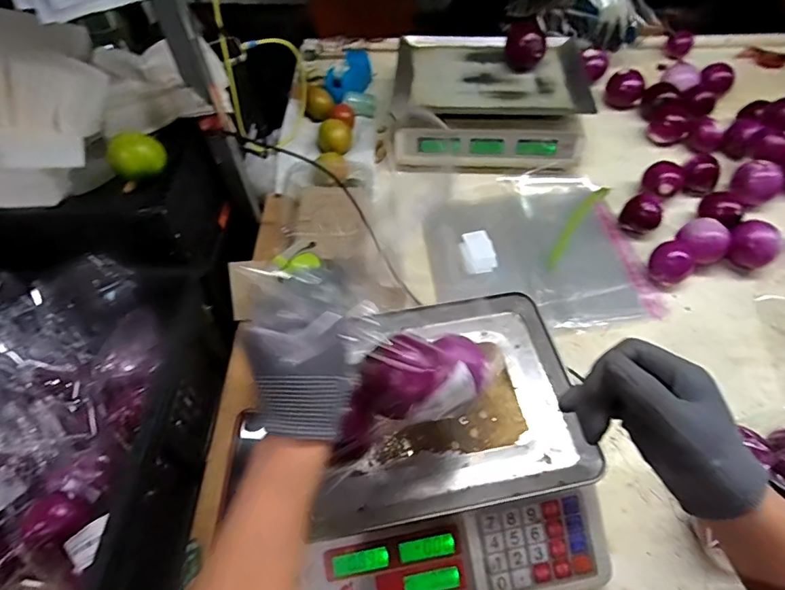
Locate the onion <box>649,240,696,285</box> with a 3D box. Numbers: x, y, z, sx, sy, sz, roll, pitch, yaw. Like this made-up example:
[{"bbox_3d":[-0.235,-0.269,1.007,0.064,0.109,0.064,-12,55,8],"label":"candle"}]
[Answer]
[{"bbox_3d":[0.428,-0.047,0.745,0.061,0.048,0.052,37,64,25],"label":"onion"}]

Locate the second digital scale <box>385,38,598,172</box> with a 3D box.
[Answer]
[{"bbox_3d":[0.181,-0.376,0.946,0.356,0.113,0.276,-1,54,2],"label":"second digital scale"}]

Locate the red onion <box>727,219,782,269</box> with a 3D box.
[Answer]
[{"bbox_3d":[0.556,-0.075,0.748,0.057,0.060,0.069,-32,59,-19],"label":"red onion"}]

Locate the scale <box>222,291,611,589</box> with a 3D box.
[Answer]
[{"bbox_3d":[0.041,0.168,0.530,0.329,0.099,0.312,-12,55,-6],"label":"scale"}]

